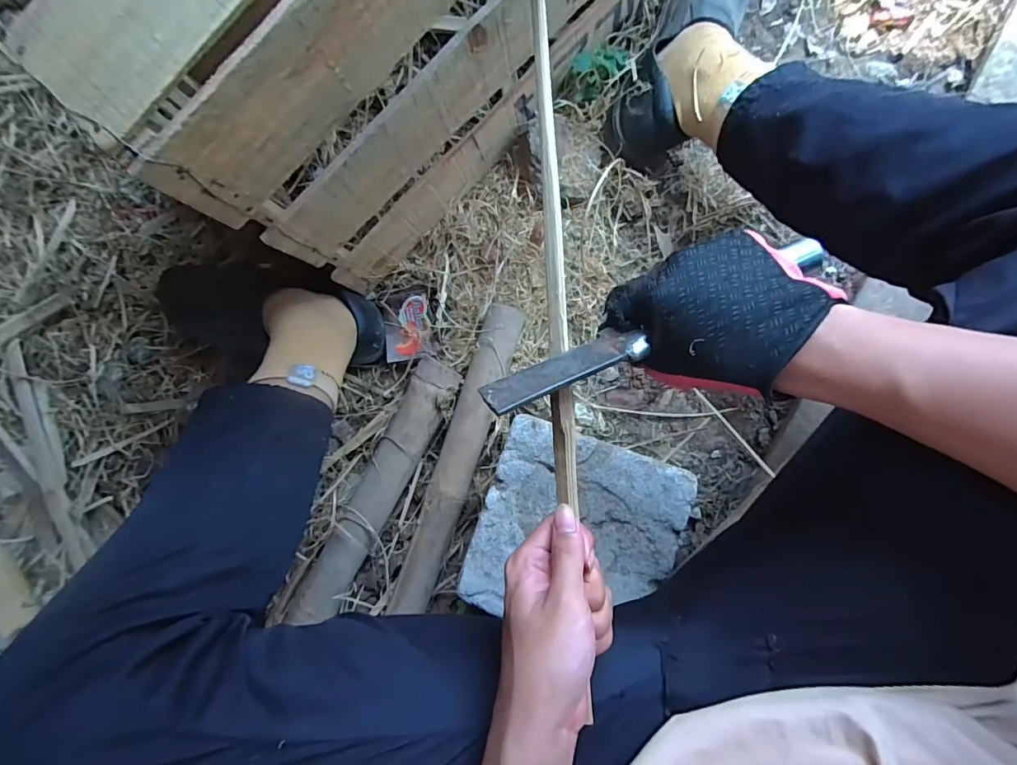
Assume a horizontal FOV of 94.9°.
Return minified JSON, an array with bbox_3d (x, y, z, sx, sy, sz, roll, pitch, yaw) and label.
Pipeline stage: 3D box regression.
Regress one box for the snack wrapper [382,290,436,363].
[{"bbox_3d":[-0.127,-0.071,0.592,0.063,0.011,0.083,-5,87,10],"label":"snack wrapper"}]

